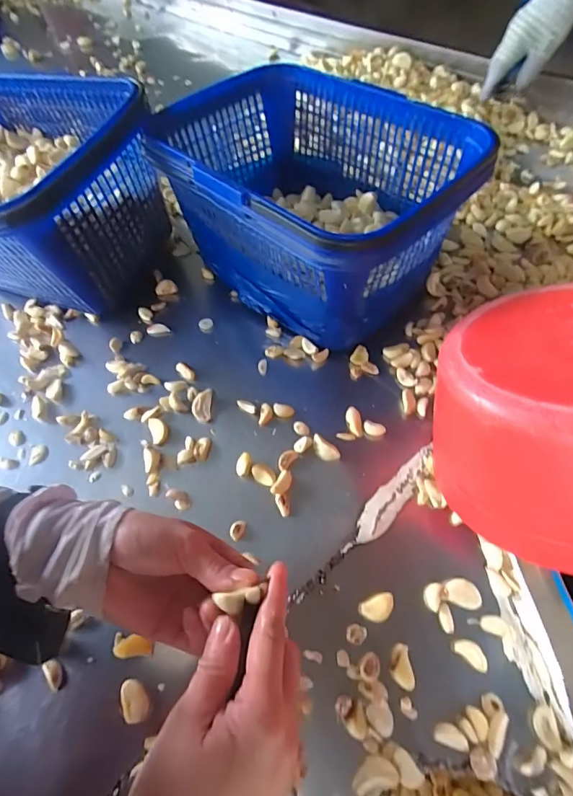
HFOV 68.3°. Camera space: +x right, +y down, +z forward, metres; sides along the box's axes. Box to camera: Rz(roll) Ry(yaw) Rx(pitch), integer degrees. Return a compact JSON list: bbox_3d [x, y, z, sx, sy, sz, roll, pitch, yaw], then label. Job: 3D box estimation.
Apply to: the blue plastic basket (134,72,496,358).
[{"bbox_3d":[0.032,-0.228,0.498,0.256,0.176,0.344,-40,63,-19],"label":"blue plastic basket"}]

